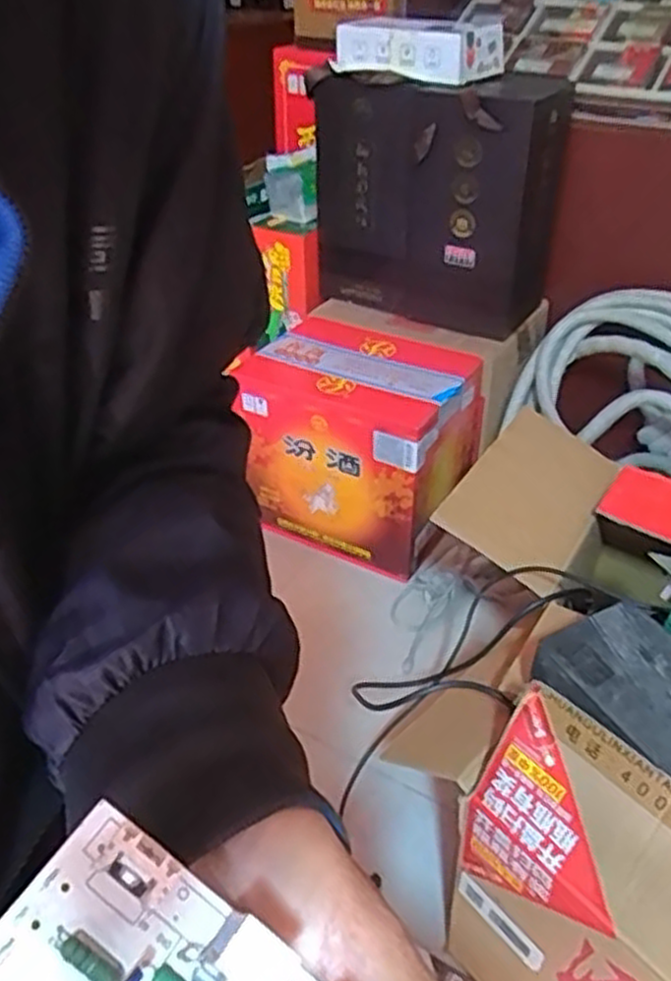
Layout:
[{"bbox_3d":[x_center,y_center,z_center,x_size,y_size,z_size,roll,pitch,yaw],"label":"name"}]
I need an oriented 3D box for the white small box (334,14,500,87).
[{"bbox_3d":[0.114,-0.661,1.143,0.235,0.066,0.144,27,45,31],"label":"white small box"}]

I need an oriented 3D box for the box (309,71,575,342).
[{"bbox_3d":[0.158,-0.463,1.245,0.382,0.369,0.152,22,43,27],"label":"box"}]

